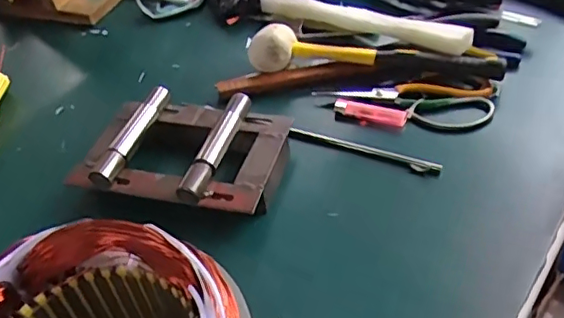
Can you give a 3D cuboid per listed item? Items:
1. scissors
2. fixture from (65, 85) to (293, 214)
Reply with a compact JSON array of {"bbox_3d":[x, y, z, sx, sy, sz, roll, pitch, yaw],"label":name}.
[{"bbox_3d":[0.128,-0.057,0.600,0.186,0.015,0.060,1,44,10],"label":"scissors"},{"bbox_3d":[-0.095,-0.010,0.565,0.202,0.053,0.150,7,46,17],"label":"fixture"}]

